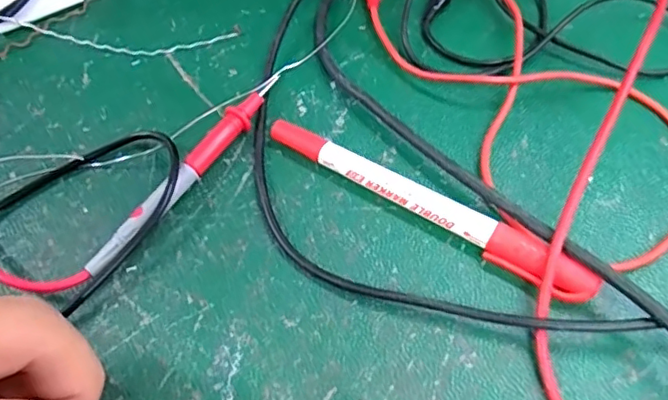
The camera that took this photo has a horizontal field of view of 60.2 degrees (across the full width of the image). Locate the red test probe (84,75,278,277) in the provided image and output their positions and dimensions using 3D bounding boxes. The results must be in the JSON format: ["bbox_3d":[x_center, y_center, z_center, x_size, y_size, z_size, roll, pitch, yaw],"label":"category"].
[{"bbox_3d":[-0.059,-0.012,0.238,0.009,0.011,0.110,30,65,20],"label":"red test probe"}]

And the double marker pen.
[{"bbox_3d":[0.033,0.001,0.223,0.136,0.013,0.013,31,65,21],"label":"double marker pen"}]

